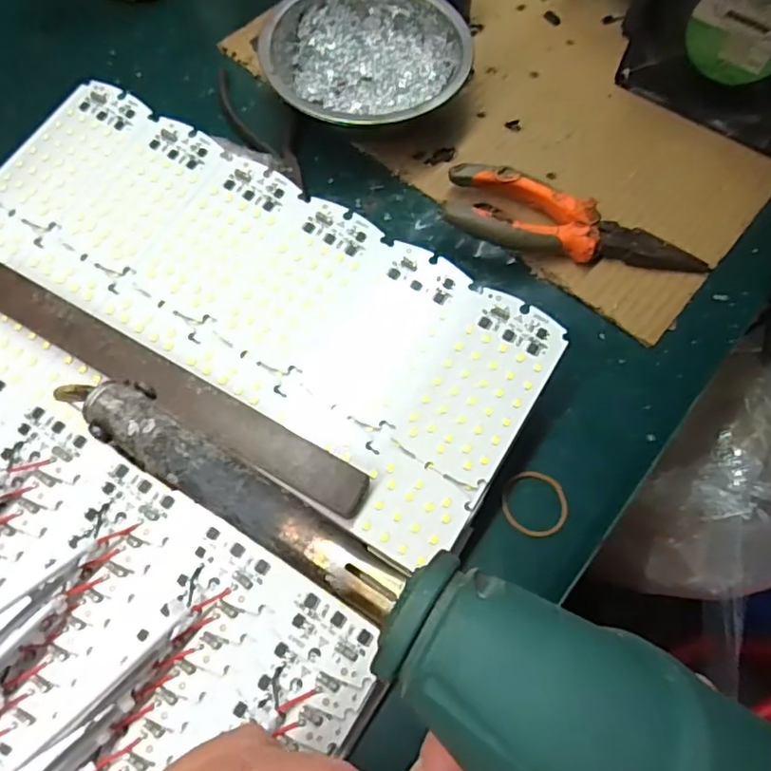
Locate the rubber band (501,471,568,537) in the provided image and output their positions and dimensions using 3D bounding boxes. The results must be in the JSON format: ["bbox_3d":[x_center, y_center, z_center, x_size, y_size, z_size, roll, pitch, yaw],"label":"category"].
[{"bbox_3d":[0.073,0.057,0.289,0.032,0.004,0.031,2,64,-4],"label":"rubber band"}]

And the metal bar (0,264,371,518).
[{"bbox_3d":[-0.104,-0.003,0.262,0.212,0.005,0.020,29,74,11],"label":"metal bar"}]

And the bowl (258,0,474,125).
[{"bbox_3d":[-0.013,-0.201,0.377,0.122,0.038,0.118,2,64,-4],"label":"bowl"}]

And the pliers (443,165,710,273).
[{"bbox_3d":[0.108,-0.089,0.342,0.148,0.022,0.044,18,64,4],"label":"pliers"}]

